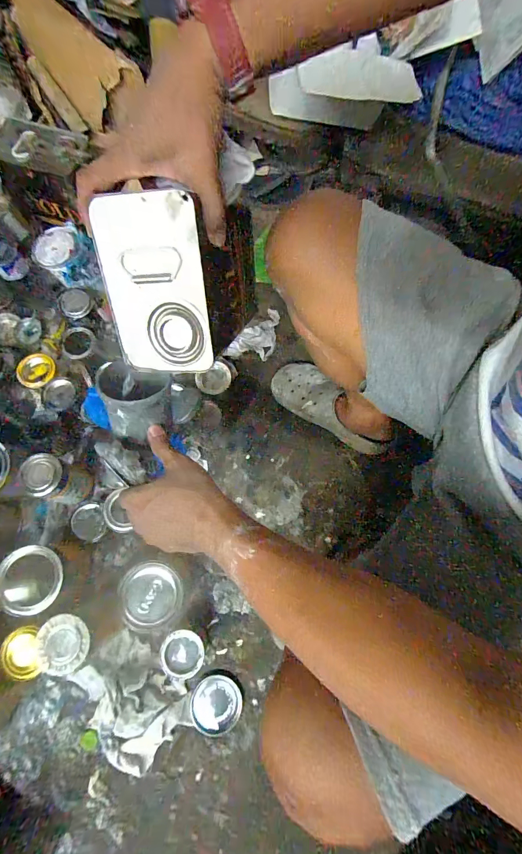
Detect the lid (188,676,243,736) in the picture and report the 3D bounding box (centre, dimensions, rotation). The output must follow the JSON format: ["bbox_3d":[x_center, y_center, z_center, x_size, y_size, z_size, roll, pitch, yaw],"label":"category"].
[{"bbox_3d":[-0.082,0.504,0.652,0.089,0.018,0.089,2,67,-4],"label":"lid"}]

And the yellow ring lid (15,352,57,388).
[{"bbox_3d":[-0.465,-0.119,0.742,0.064,0.020,0.075,11,74,1],"label":"yellow ring lid"}]

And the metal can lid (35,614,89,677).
[{"bbox_3d":[-0.276,0.302,0.498,0.068,0.015,0.072,1,74,-2],"label":"metal can lid"}]

